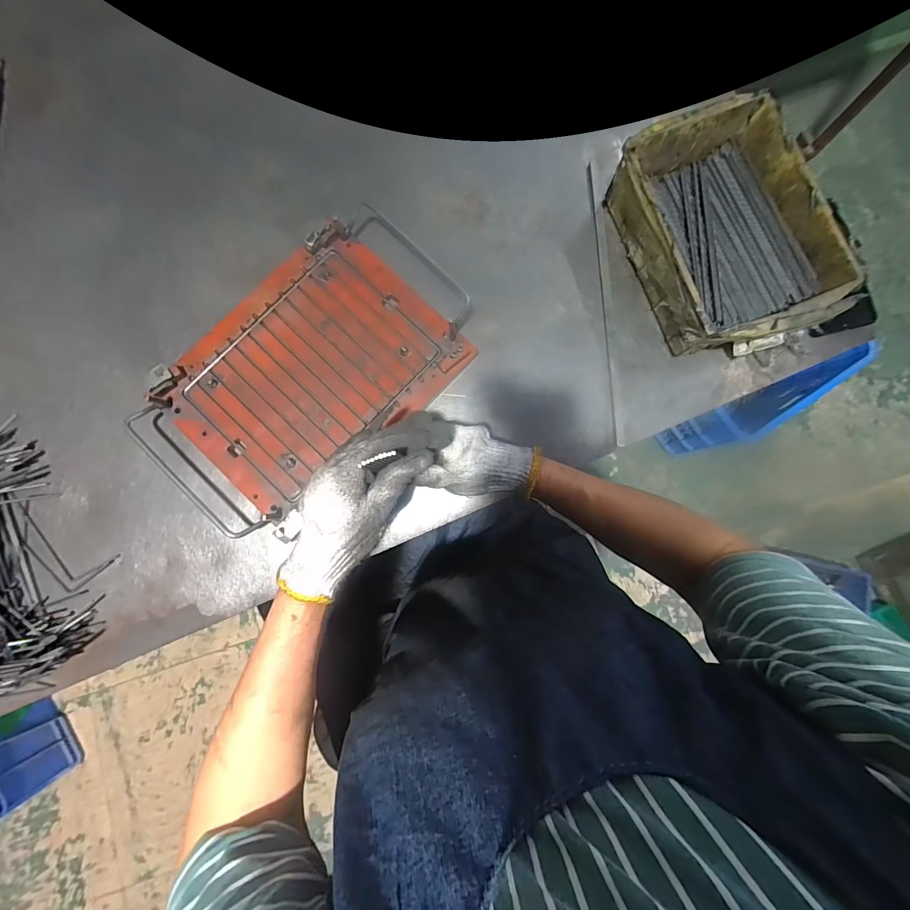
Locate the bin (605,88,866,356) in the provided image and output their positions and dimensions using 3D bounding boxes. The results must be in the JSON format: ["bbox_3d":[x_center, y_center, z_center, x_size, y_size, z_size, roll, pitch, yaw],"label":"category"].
[{"bbox_3d":[0.302,-0.243,0.444,0.176,0.077,0.246,-17,82,-3],"label":"bin"}]

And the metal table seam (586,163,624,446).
[{"bbox_3d":[0.181,-0.189,0.471,0.009,0.007,0.353,-3,82,-1],"label":"metal table seam"}]

